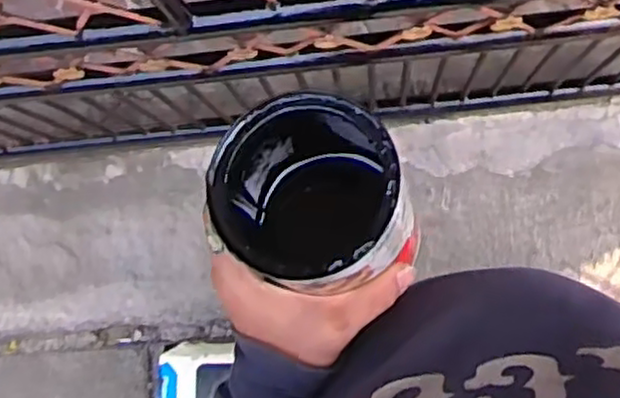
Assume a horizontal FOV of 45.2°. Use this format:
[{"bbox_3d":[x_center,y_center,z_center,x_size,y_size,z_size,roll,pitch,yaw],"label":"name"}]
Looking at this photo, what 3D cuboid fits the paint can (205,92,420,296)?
[{"bbox_3d":[0.002,0.002,0.433,0.099,0.119,0.096,-1,82,5],"label":"paint can"}]

